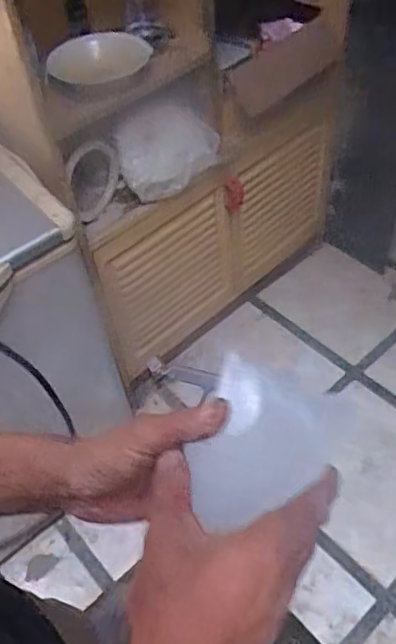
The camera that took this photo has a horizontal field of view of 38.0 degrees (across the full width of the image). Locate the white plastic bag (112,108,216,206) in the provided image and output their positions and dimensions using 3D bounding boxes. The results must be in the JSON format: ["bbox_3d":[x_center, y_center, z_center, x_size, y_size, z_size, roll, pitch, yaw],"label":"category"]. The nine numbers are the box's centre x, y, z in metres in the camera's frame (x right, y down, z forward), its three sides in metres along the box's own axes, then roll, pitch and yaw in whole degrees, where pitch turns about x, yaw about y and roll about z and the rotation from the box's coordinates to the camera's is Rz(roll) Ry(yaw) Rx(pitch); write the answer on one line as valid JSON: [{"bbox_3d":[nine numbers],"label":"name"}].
[{"bbox_3d":[-0.064,-0.394,1.279,0.149,0.140,0.235,20,54,21],"label":"white plastic bag"}]

